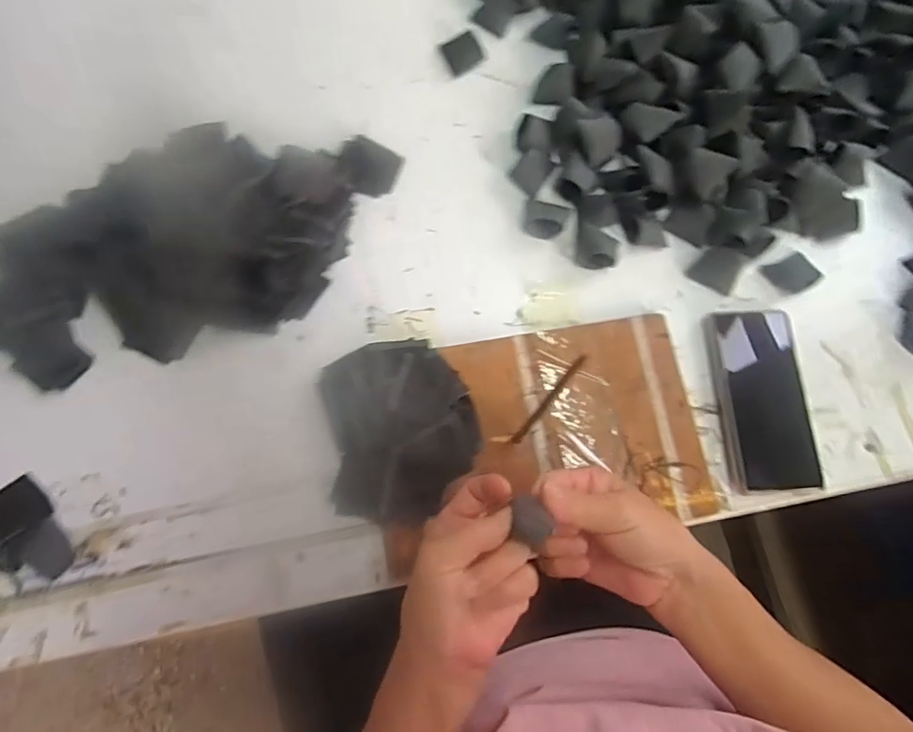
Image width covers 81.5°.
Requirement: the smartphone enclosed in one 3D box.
[{"bbox_3d":[0.267,0.028,0.458,0.076,0.008,0.153,-1,76,-2],"label":"smartphone"}]

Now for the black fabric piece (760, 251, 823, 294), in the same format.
[{"bbox_3d":[0.311,-0.086,0.489,0.040,0.009,0.035,-25,78,-7],"label":"black fabric piece"}]

